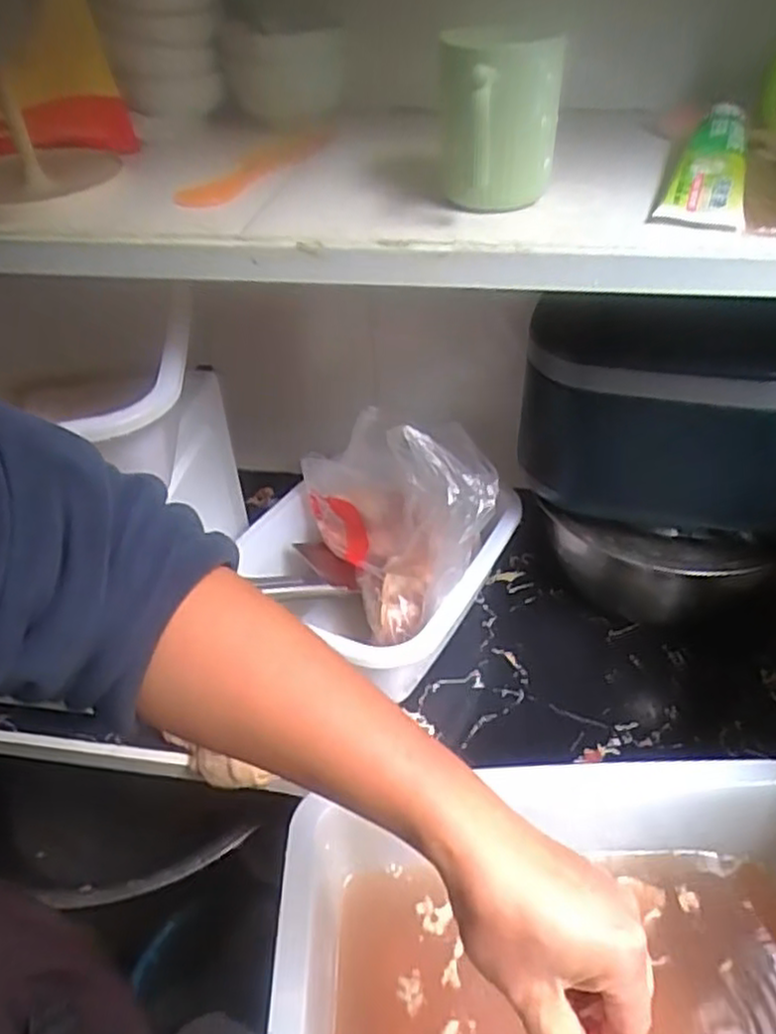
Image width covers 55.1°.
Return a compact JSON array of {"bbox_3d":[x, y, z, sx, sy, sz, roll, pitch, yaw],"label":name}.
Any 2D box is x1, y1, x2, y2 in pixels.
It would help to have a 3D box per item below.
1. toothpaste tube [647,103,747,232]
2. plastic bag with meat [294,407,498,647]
[{"bbox_3d":[0.197,-0.211,0.452,0.047,0.020,0.110,15,65,19],"label":"toothpaste tube"},{"bbox_3d":[0.004,-0.006,0.717,0.170,0.198,0.169,-5,40,-3],"label":"plastic bag with meat"}]

